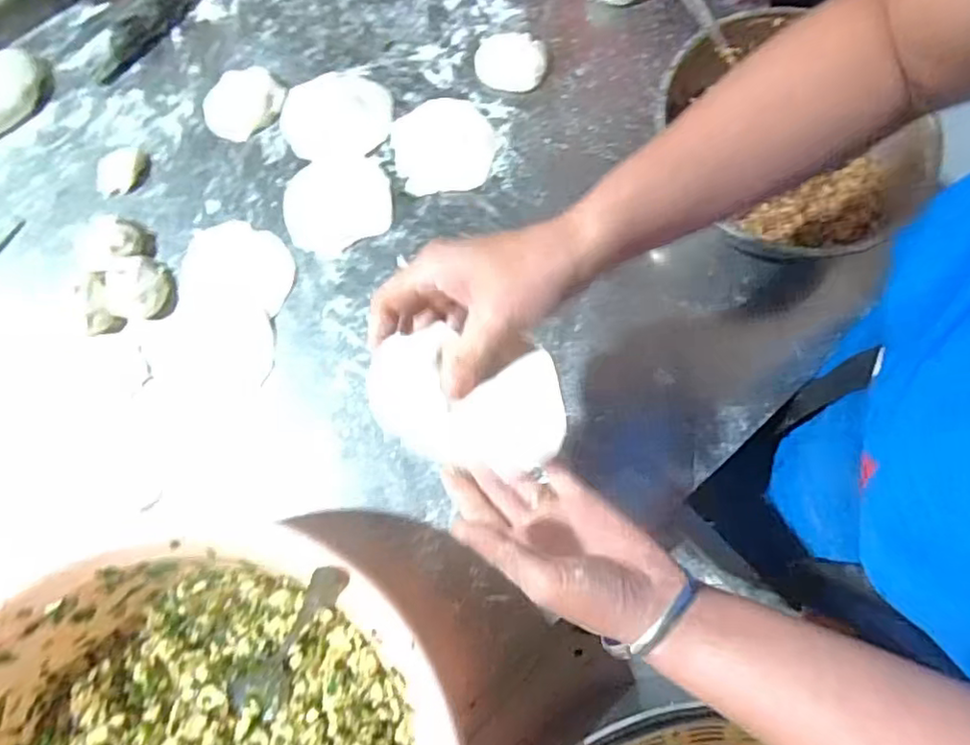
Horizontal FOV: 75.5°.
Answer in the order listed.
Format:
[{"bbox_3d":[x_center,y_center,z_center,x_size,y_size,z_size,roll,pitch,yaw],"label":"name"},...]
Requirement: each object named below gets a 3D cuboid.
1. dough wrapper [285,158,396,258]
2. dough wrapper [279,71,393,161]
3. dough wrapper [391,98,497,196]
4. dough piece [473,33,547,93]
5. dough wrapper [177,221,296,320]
[{"bbox_3d":[-0.139,-0.160,0.590,0.098,0.004,0.095,-6,77,-3],"label":"dough wrapper"},{"bbox_3d":[-0.145,-0.253,0.612,0.104,0.006,0.094,-6,77,-3],"label":"dough wrapper"},{"bbox_3d":[-0.040,-0.222,0.607,0.096,0.004,0.099,-7,77,-4],"label":"dough wrapper"},{"bbox_3d":[0.026,-0.311,0.623,0.069,0.012,0.059,0,76,-2],"label":"dough piece"},{"bbox_3d":[-0.226,-0.093,0.569,0.101,0.004,0.089,16,76,2],"label":"dough wrapper"}]

